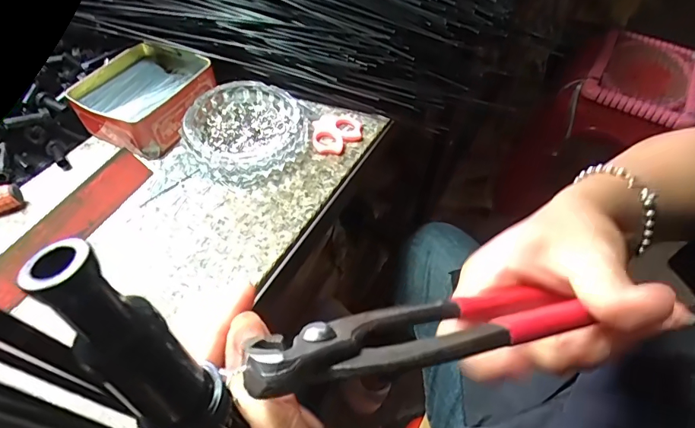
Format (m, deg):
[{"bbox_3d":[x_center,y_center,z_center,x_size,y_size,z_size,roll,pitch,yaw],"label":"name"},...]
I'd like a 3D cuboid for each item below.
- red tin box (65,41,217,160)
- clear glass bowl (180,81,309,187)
[{"bbox_3d":[-0.211,-0.129,0.449,0.105,0.041,0.130,20,54,12],"label":"red tin box"},{"bbox_3d":[-0.103,-0.086,0.436,0.114,0.032,0.116,1,52,-2],"label":"clear glass bowl"}]

